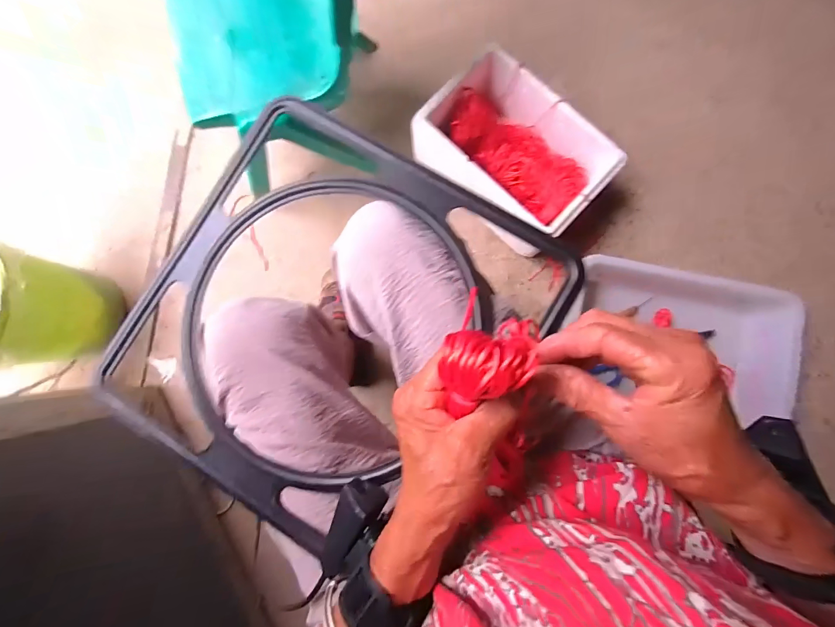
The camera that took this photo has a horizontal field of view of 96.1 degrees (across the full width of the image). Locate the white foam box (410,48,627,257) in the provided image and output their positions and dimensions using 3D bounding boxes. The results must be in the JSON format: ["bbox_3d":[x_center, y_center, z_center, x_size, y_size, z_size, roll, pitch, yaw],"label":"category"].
[{"bbox_3d":[0.178,-0.300,0.727,0.332,0.130,0.227,45,81,3],"label":"white foam box"}]

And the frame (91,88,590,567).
[{"bbox_3d":[-0.074,0.014,0.330,0.324,0.020,0.329,31,88,6],"label":"frame"}]

